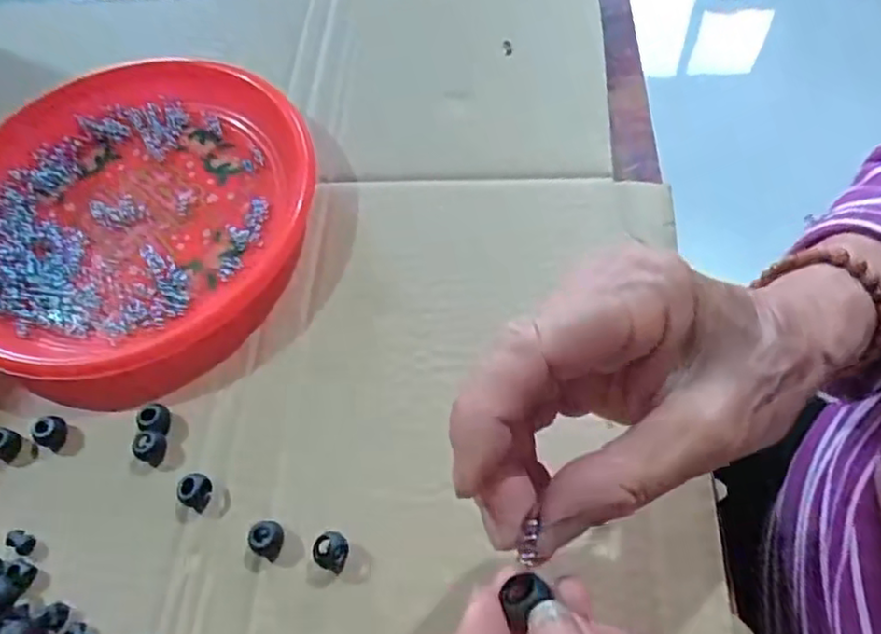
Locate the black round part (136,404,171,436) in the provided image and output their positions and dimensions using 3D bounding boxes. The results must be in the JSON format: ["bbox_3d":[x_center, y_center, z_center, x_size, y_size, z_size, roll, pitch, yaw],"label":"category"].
[{"bbox_3d":[-0.145,0.052,0.332,0.015,0.009,0.014,-2,61,3],"label":"black round part"}]

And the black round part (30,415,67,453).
[{"bbox_3d":[-0.199,0.059,0.334,0.013,0.013,0.015,29,67,18],"label":"black round part"}]

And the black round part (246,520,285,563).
[{"bbox_3d":[-0.080,0.102,0.300,0.013,0.013,0.016,7,62,7],"label":"black round part"}]

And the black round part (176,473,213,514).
[{"bbox_3d":[-0.117,0.084,0.313,0.014,0.013,0.015,-2,61,3],"label":"black round part"}]

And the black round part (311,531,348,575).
[{"bbox_3d":[-0.050,0.105,0.295,0.017,0.011,0.015,23,65,15],"label":"black round part"}]

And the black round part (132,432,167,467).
[{"bbox_3d":[-0.146,0.066,0.326,0.014,0.008,0.015,-2,61,3],"label":"black round part"}]

